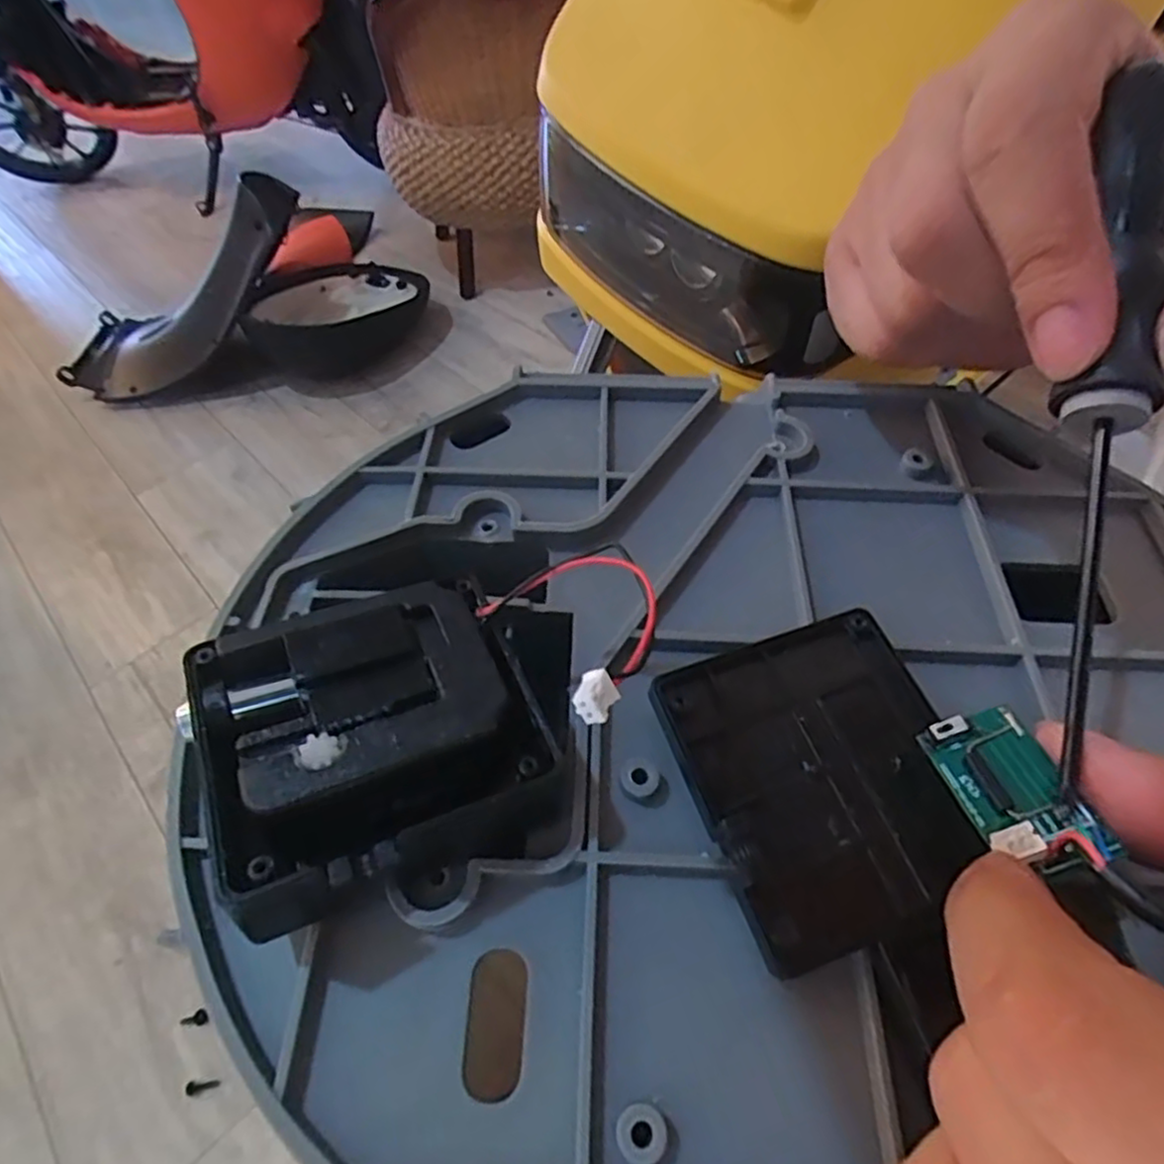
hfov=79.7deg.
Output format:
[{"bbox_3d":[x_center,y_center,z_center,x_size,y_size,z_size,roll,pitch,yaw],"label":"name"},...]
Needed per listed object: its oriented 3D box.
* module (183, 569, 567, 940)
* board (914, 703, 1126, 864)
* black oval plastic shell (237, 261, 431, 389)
[{"bbox_3d":[-0.039,0.028,0.133,0.059,0.021,0.054,-27,55,-16],"label":"module"},{"bbox_3d":[0.078,0.037,0.127,0.018,0.004,0.030,-22,46,5],"label":"board"},{"bbox_3d":[-0.490,-0.550,1.438,0.360,0.147,0.287,-21,53,-10],"label":"black oval plastic shell"}]

